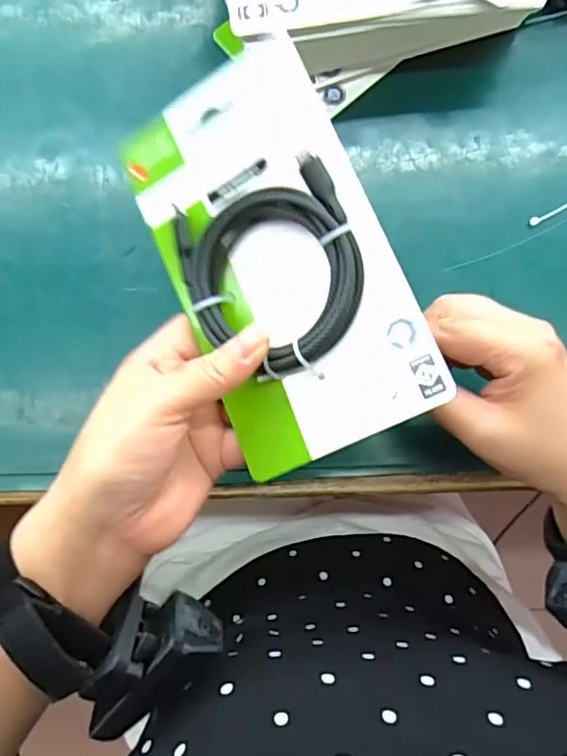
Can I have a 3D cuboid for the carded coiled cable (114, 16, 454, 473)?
[{"bbox_3d":[-0.006,-0.051,0.256,0.100,0.016,0.173,-26,80,20],"label":"carded coiled cable"}]

